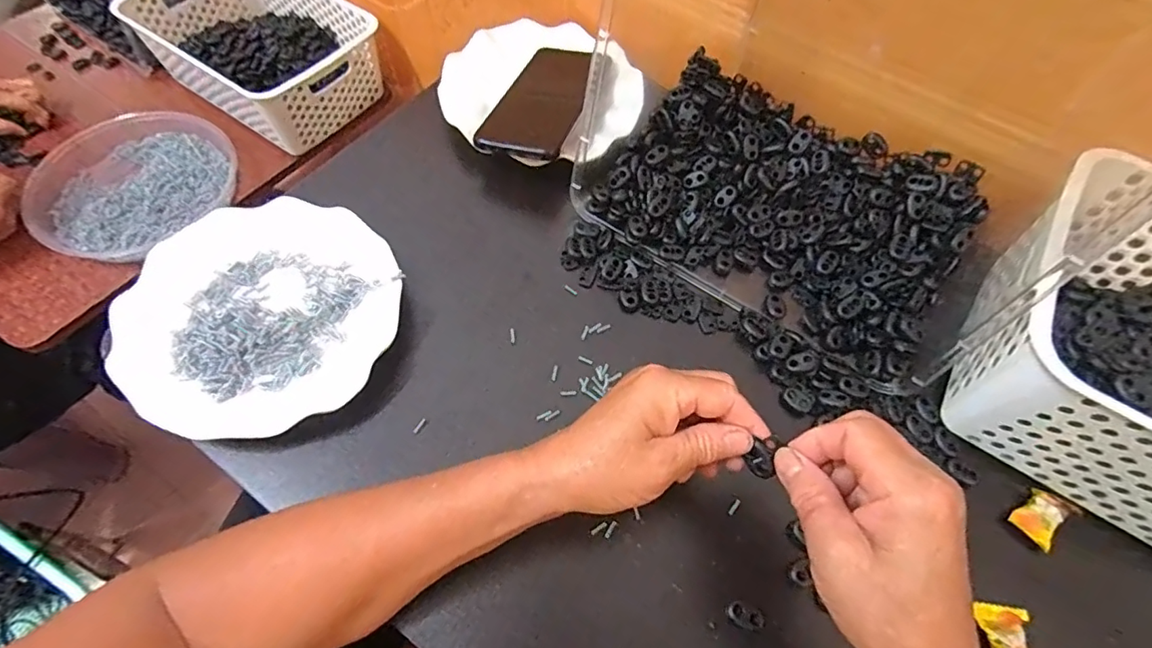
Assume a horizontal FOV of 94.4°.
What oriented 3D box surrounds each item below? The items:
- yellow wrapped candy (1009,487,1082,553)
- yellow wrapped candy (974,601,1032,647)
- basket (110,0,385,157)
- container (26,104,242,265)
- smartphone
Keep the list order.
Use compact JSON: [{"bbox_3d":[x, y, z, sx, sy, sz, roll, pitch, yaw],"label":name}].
[{"bbox_3d":[0.302,0.124,0.345,0.035,0.014,0.027,-39,71,-21],"label":"yellow wrapped candy"},{"bbox_3d":[0.251,0.184,0.305,0.026,0.015,0.045,-6,63,-6],"label":"yellow wrapped candy"},{"bbox_3d":[-0.448,-0.399,0.761,0.317,0.100,0.203,33,65,14],"label":"basket"},{"bbox_3d":[-0.580,-0.185,0.708,0.226,0.042,0.241,41,67,17],"label":"container"},{"bbox_3d":[-0.027,-0.206,0.489,0.071,0.012,0.176,15,52,7],"label":"smartphone"}]

